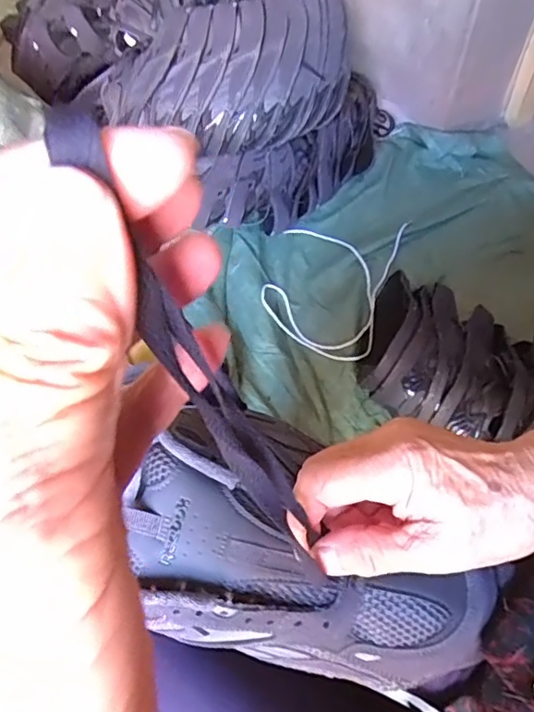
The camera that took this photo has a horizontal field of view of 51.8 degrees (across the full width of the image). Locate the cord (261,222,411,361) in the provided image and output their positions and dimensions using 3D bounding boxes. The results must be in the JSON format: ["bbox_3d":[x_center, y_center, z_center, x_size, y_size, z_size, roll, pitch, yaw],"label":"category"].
[{"bbox_3d":[0.112,-0.142,0.975,0.210,0.029,0.317,16,64,11],"label":"cord"}]

